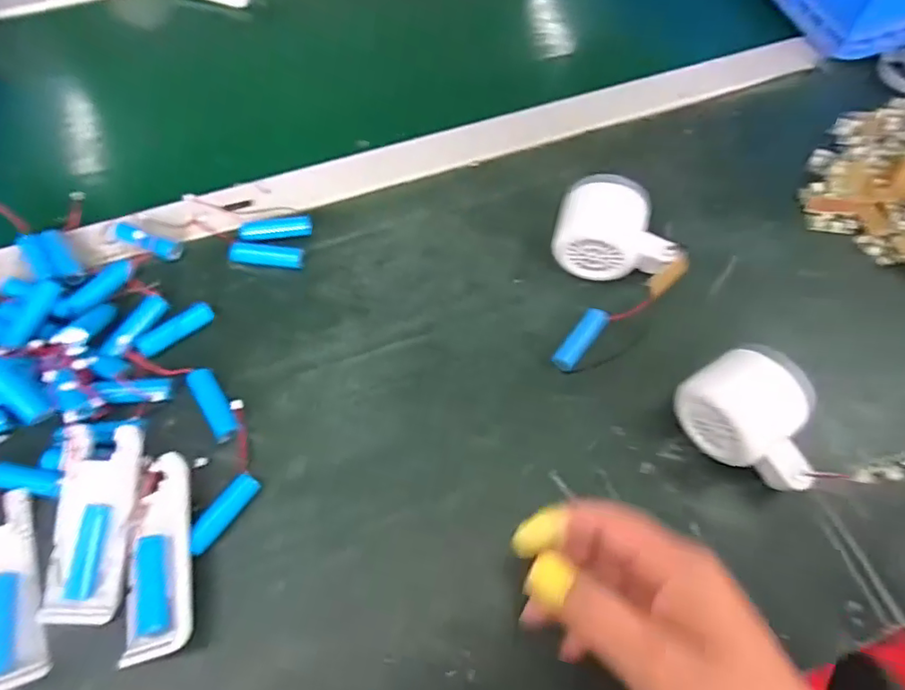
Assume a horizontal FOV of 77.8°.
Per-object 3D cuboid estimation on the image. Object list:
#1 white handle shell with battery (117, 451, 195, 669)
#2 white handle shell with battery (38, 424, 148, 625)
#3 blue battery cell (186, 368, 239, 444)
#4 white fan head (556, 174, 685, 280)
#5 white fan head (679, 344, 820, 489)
[{"bbox_3d":[-0.162,0.117,0.316,0.037,0.022,0.105,-7,62,-5],"label":"white handle shell with battery"},{"bbox_3d":[-0.203,0.100,0.318,0.039,0.016,0.105,3,78,0],"label":"white handle shell with battery"},{"bbox_3d":[-0.155,0.037,0.364,0.016,0.014,0.052,-28,66,-16],"label":"blue battery cell"},{"bbox_3d":[0.119,-0.081,0.409,0.086,0.045,0.067,14,62,6],"label":"white fan head"},{"bbox_3d":[0.180,0.046,0.334,0.052,0.058,0.082,-28,66,-15],"label":"white fan head"}]

